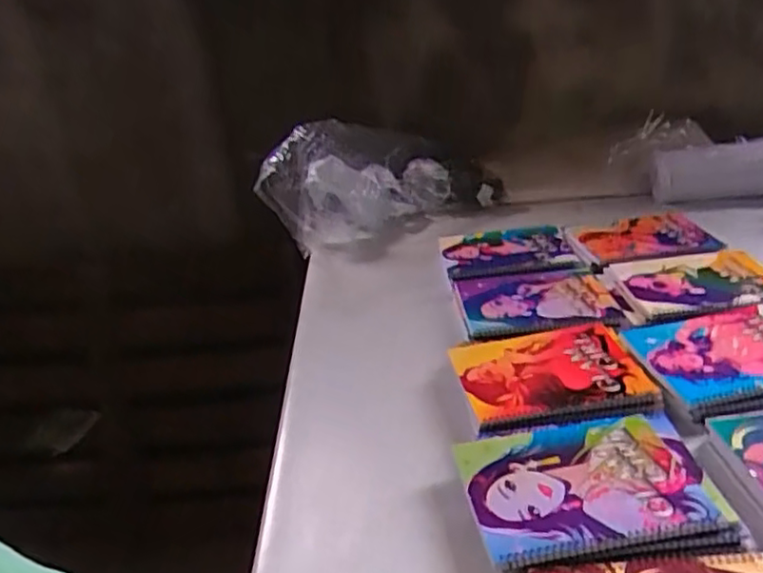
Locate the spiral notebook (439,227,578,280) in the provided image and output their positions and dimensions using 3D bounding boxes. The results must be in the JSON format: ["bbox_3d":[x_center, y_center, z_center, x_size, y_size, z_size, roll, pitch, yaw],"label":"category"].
[{"bbox_3d":[0.193,-0.060,1.044,0.197,0.018,0.171,-3,26,7],"label":"spiral notebook"}]

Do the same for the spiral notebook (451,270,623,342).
[{"bbox_3d":[0.208,0.016,0.897,0.206,0.009,0.164,-6,26,3],"label":"spiral notebook"}]

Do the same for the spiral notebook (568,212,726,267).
[{"bbox_3d":[0.418,-0.078,1.039,0.214,0.015,0.172,-7,26,0],"label":"spiral notebook"}]

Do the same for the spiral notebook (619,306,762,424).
[{"bbox_3d":[0.408,0.079,0.746,0.216,0.019,0.176,-6,26,-1],"label":"spiral notebook"}]

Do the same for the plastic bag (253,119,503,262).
[{"bbox_3d":[-0.023,-0.166,1.189,0.436,0.222,0.161,-6,22,-31],"label":"plastic bag"}]

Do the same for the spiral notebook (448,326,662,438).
[{"bbox_3d":[0.191,0.102,0.745,0.198,0.019,0.157,-7,26,-2],"label":"spiral notebook"}]

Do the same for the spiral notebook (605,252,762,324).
[{"bbox_3d":[0.434,-0.006,0.892,0.215,0.014,0.147,-7,26,0],"label":"spiral notebook"}]

